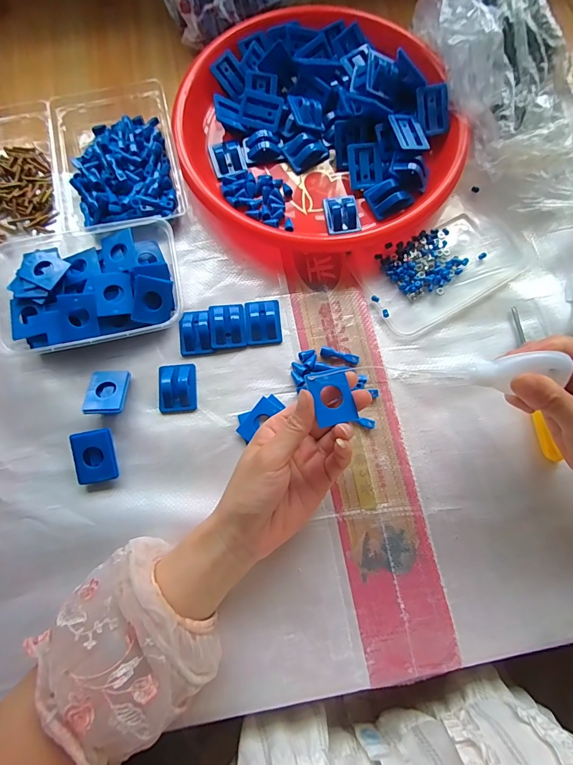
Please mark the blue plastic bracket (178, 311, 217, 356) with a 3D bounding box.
[{"bbox_3d":[-0.087,-0.049,0.370,0.031,0.012,0.042,-6,76,-2],"label":"blue plastic bracket"}]

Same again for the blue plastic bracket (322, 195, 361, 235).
[{"bbox_3d":[0.057,-0.170,0.393,0.033,0.009,0.036,-10,98,4],"label":"blue plastic bracket"}]

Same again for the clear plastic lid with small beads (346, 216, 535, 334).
[{"bbox_3d":[0.156,-0.113,0.385,0.155,0.009,0.092,-25,78,-7],"label":"clear plastic lid with small beads"}]

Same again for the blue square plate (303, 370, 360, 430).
[{"bbox_3d":[0.033,0.011,0.286,0.029,0.005,0.040,-15,80,-13],"label":"blue square plate"}]

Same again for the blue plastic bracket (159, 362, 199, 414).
[{"bbox_3d":[-0.101,0.004,0.356,0.034,0.012,0.045,-6,76,-2],"label":"blue plastic bracket"}]

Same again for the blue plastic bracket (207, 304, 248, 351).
[{"bbox_3d":[-0.056,-0.055,0.372,0.034,0.013,0.044,-7,76,-2],"label":"blue plastic bracket"}]

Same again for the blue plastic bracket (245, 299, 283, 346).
[{"bbox_3d":[-0.022,-0.059,0.374,0.033,0.014,0.044,-7,76,-2],"label":"blue plastic bracket"}]

